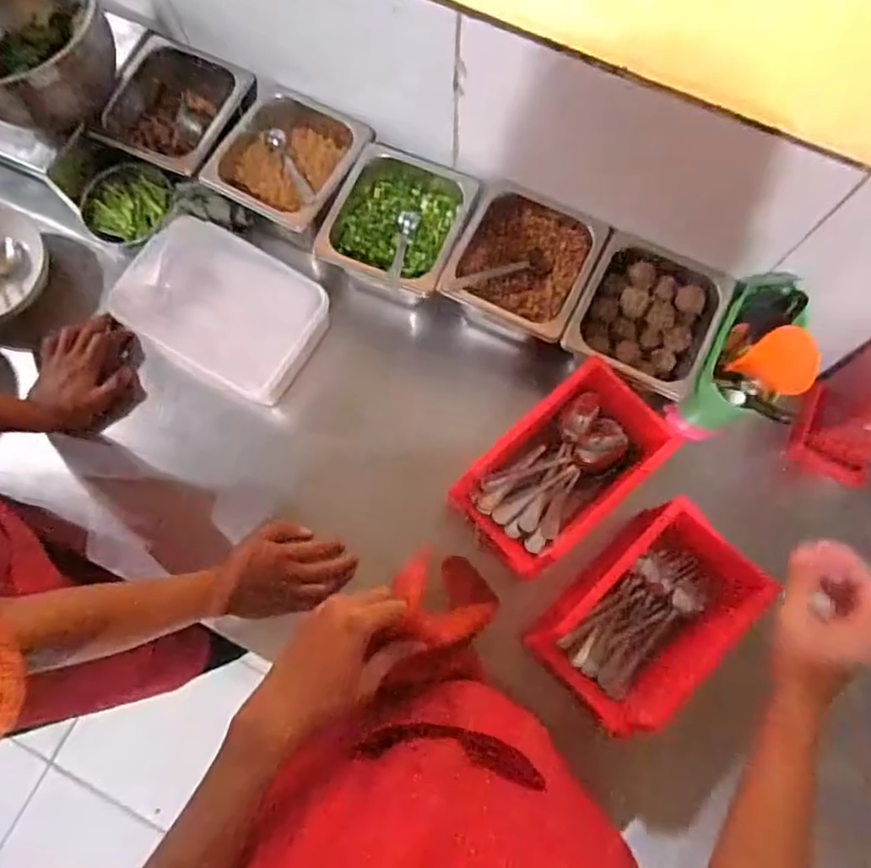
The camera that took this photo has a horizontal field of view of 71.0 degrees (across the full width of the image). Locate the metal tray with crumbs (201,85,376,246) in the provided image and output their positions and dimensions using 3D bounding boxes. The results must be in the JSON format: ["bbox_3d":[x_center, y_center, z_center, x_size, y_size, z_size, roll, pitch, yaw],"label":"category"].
[{"bbox_3d":[-0.189,-0.356,0.816,0.176,0.104,0.179,26,77,7],"label":"metal tray with crumbs"}]

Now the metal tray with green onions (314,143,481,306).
[{"bbox_3d":[-0.040,-0.269,0.796,0.159,0.089,0.196,21,76,5],"label":"metal tray with green onions"}]

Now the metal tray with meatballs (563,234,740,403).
[{"bbox_3d":[0.252,-0.137,0.740,0.154,0.063,0.165,25,77,6],"label":"metal tray with meatballs"}]

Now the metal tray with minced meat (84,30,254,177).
[{"bbox_3d":[-0.339,-0.436,0.845,0.153,0.107,0.208,25,77,6],"label":"metal tray with minced meat"}]

